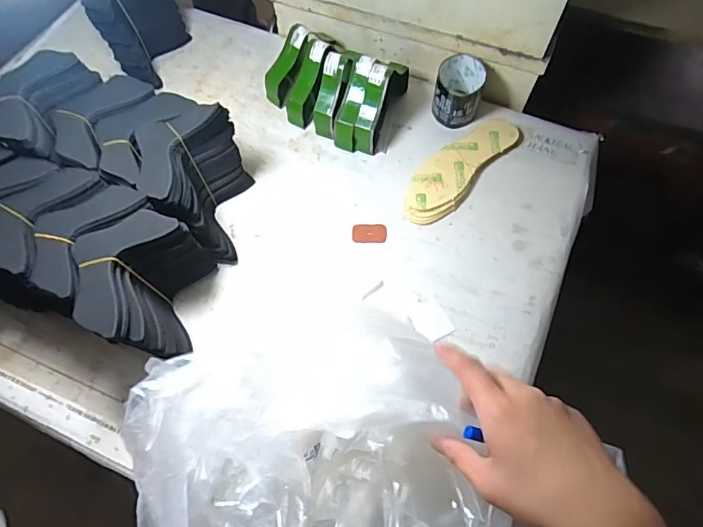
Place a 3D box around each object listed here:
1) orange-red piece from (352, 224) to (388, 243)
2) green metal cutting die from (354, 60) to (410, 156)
[{"bbox_3d":[0.026,-0.044,0.681,0.050,0.007,0.032,5,64,2],"label":"orange-red piece"},{"bbox_3d":[0.042,-0.262,0.731,0.055,0.115,0.156,21,66,10],"label":"green metal cutting die"}]

